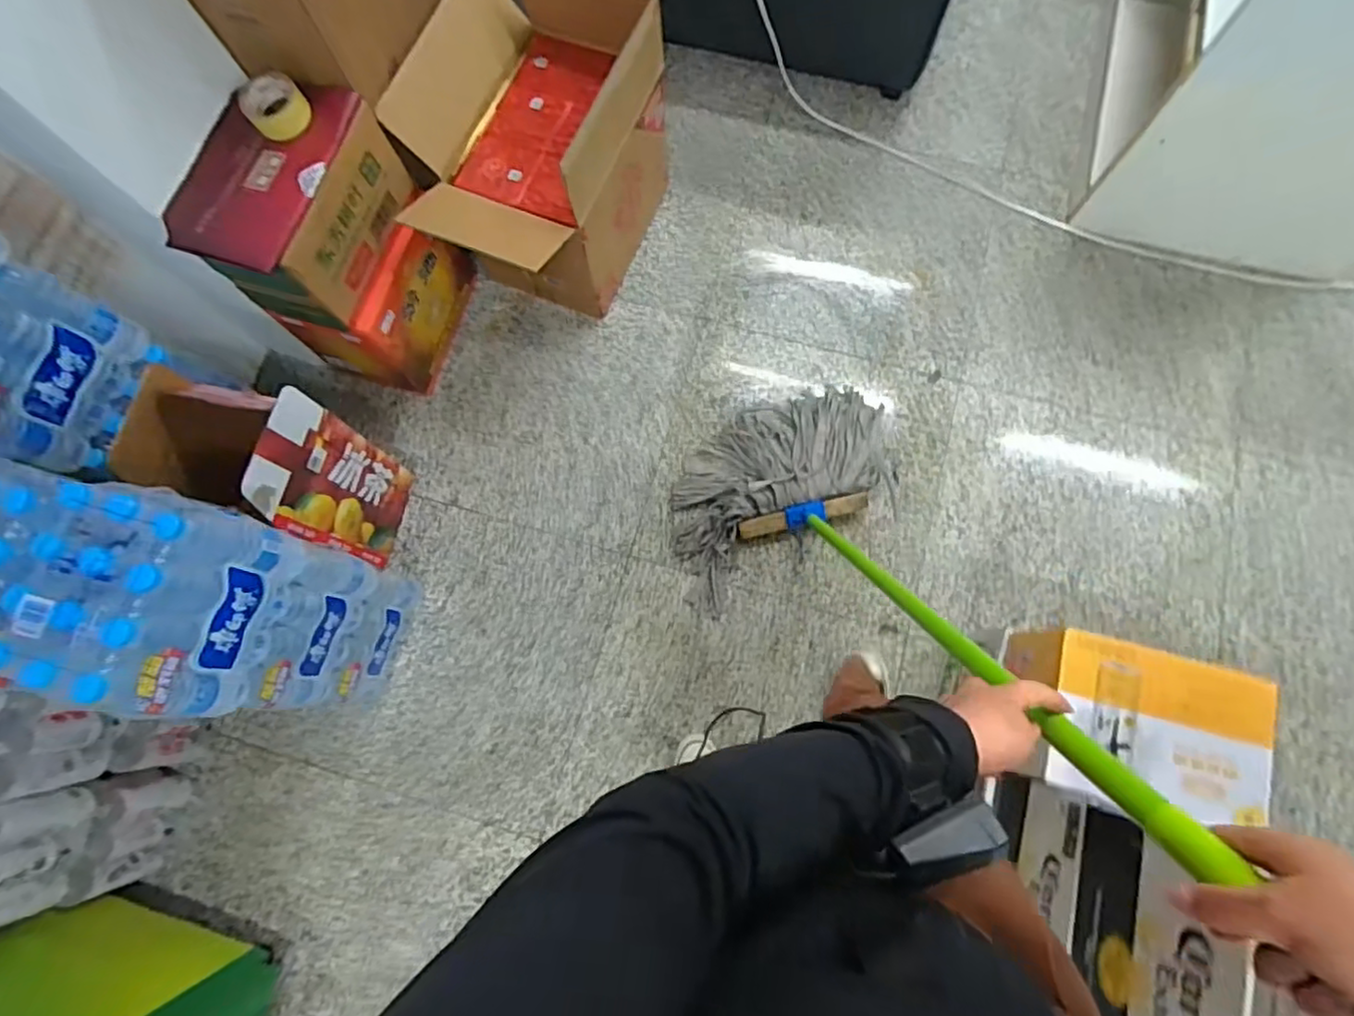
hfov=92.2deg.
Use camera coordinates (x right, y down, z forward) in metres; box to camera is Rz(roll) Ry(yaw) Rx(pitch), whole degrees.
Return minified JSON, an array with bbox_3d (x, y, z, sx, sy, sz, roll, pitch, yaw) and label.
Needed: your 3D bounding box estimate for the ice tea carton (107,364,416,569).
[{"bbox_3d":[-0.731,-0.069,1.225,0.262,0.475,0.209,13,77,4],"label":"ice tea carton"}]

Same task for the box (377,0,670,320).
[{"bbox_3d":[-0.301,-0.722,1.385,0.404,0.452,0.551,23,79,7],"label":"box"}]

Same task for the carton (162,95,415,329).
[{"bbox_3d":[-0.670,-0.533,1.158,0.231,0.202,0.359,18,78,6],"label":"carton"}]

